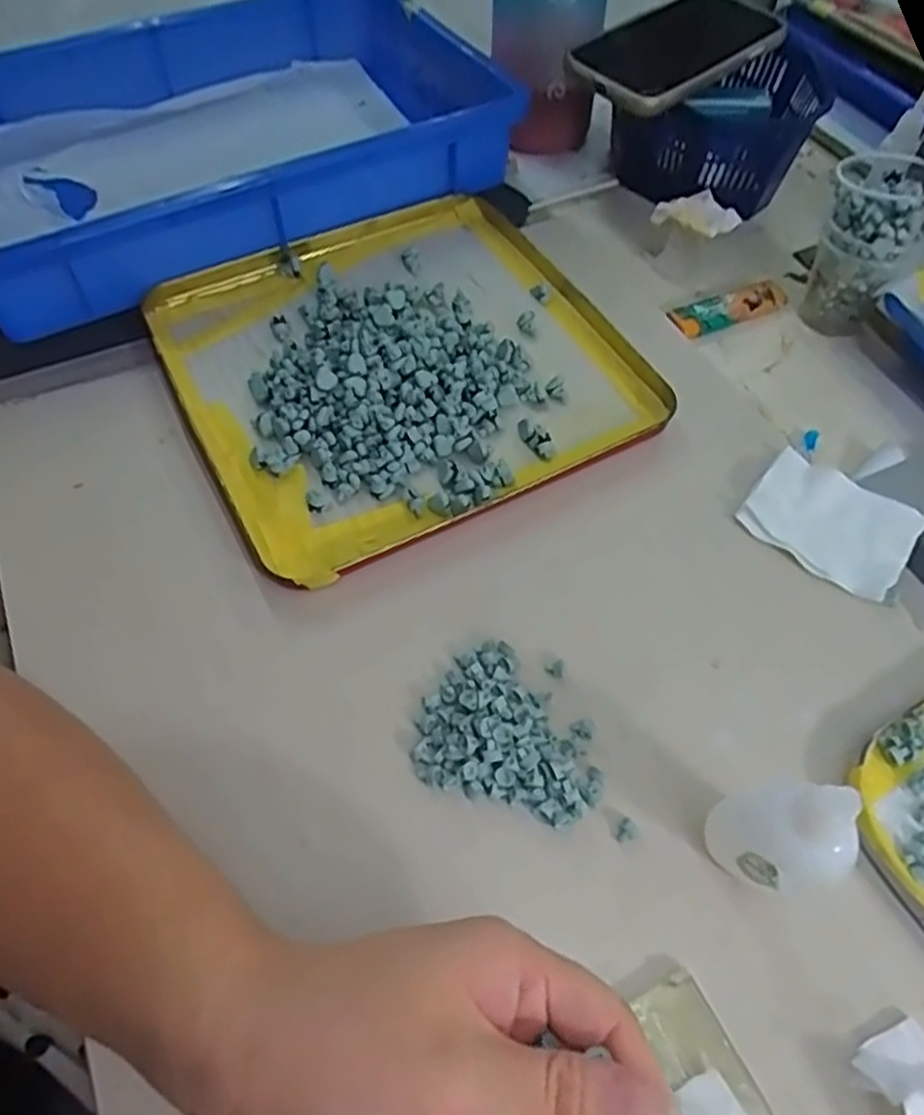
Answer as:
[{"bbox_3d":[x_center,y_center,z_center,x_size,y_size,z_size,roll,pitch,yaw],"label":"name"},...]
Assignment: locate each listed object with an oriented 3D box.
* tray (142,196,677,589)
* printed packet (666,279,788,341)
[{"bbox_3d":[-0.037,-0.118,0.431,0.237,0.027,0.241,-26,61,-15],"label":"tray"},{"bbox_3d":[0.170,-0.156,0.474,0.080,0.016,0.021,-18,59,-11],"label":"printed packet"}]

